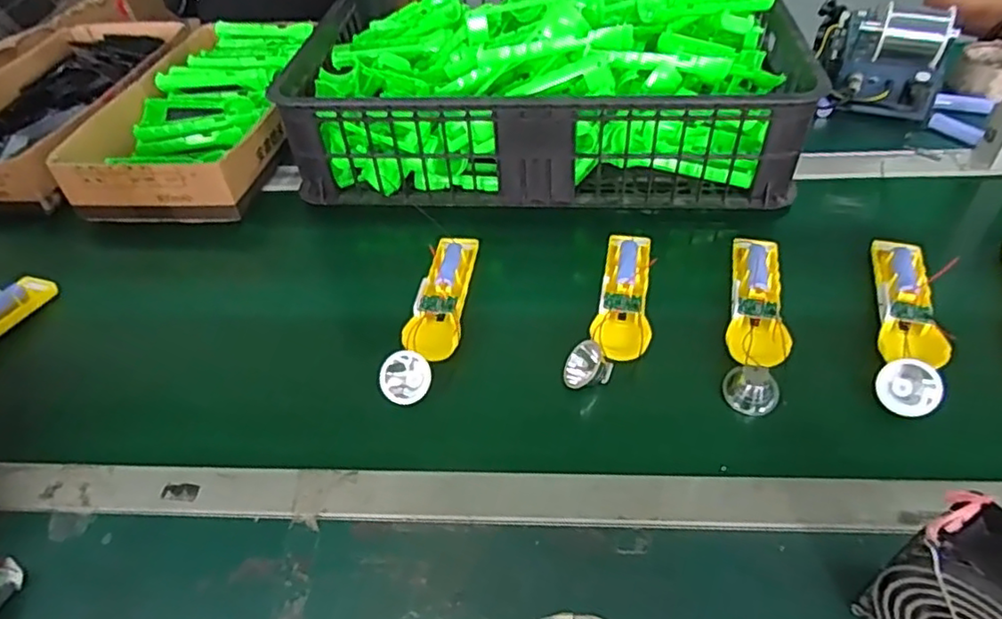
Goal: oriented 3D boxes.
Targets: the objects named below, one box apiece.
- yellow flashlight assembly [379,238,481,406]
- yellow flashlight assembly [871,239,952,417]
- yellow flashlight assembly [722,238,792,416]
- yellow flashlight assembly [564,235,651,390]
[{"bbox_3d":[-0.059,-0.001,0.607,0.055,0.025,0.206,4,46,10],"label":"yellow flashlight assembly"},{"bbox_3d":[0.363,0.006,0.563,0.053,0.030,0.204,14,48,18],"label":"yellow flashlight assembly"},{"bbox_3d":[0.236,0.007,0.587,0.047,0.034,0.192,9,47,14],"label":"yellow flashlight assembly"},{"bbox_3d":[0.113,-0.006,0.592,0.060,0.031,0.201,11,47,16],"label":"yellow flashlight assembly"}]

